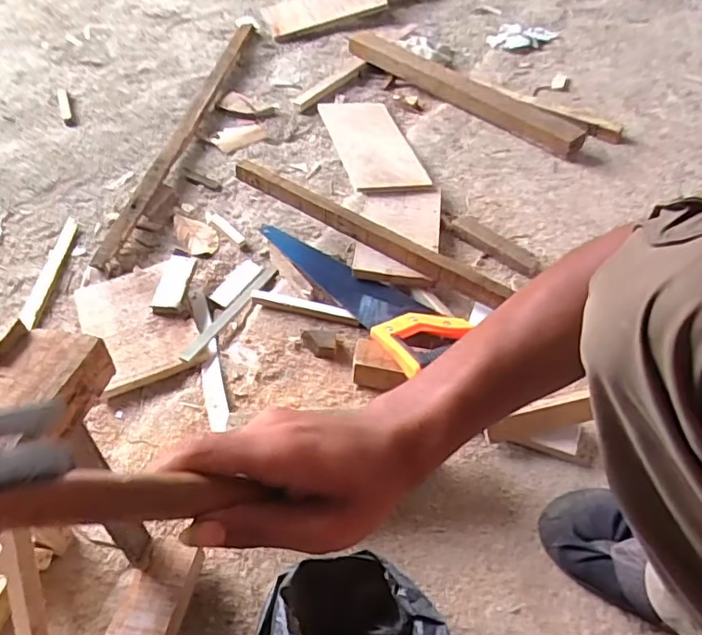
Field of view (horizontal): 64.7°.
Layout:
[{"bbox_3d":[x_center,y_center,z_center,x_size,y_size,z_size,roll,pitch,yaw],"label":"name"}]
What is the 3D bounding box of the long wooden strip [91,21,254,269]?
[{"bbox_3d":[-0.317,-0.410,1.121,0.042,0.034,0.862,5,49,4],"label":"long wooden strip"}]

